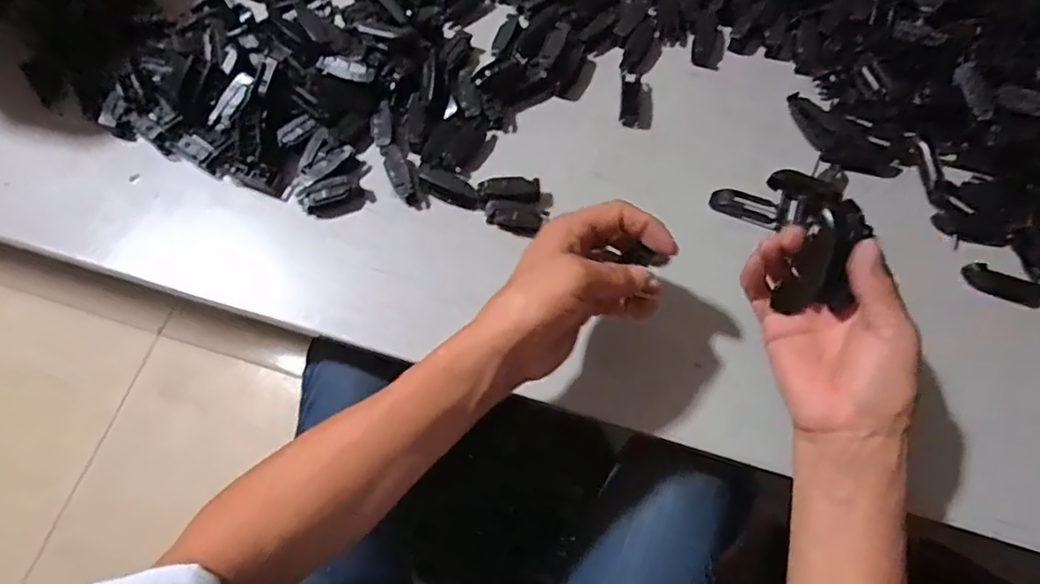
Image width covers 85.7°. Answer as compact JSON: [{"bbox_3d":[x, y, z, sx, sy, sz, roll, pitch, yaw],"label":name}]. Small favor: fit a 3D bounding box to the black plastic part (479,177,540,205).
[{"bbox_3d":[-0.008,-0.080,0.441,0.047,0.015,0.016,3,70,0],"label":"black plastic part"}]

